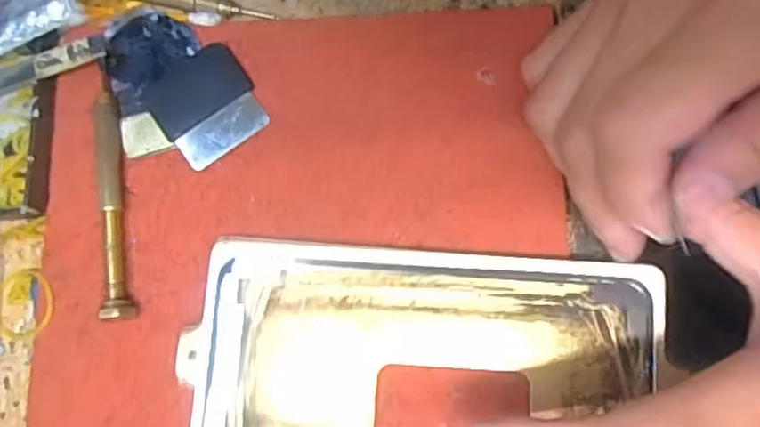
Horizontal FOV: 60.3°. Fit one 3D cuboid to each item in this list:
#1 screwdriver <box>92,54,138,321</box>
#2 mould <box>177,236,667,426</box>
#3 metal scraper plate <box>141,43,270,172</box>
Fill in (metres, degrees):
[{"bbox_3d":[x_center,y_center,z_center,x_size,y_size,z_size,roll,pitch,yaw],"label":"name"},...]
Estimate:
[{"bbox_3d":[-0.104,-0.010,0.251,0.009,0.011,0.101,-10,79,3],"label":"screwdriver"},{"bbox_3d":[0.012,0.054,0.228,0.159,0.018,0.085,4,77,2],"label":"mould"},{"bbox_3d":[-0.069,-0.044,0.256,0.038,0.004,0.042,-36,79,-2],"label":"metal scraper plate"}]

